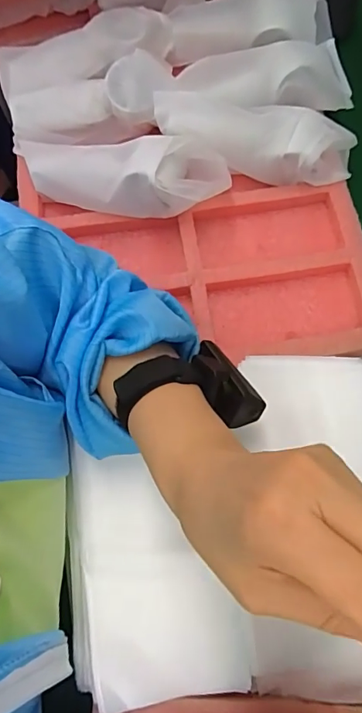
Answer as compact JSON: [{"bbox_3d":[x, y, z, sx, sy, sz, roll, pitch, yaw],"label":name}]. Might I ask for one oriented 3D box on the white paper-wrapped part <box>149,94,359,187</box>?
[{"bbox_3d":[0.073,-0.220,0.448,0.200,0.049,0.060,10,73,6],"label":"white paper-wrapped part"}]

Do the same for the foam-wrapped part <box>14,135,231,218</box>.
[{"bbox_3d":[-0.065,-0.180,0.438,0.216,0.061,0.065,8,73,5],"label":"foam-wrapped part"}]

